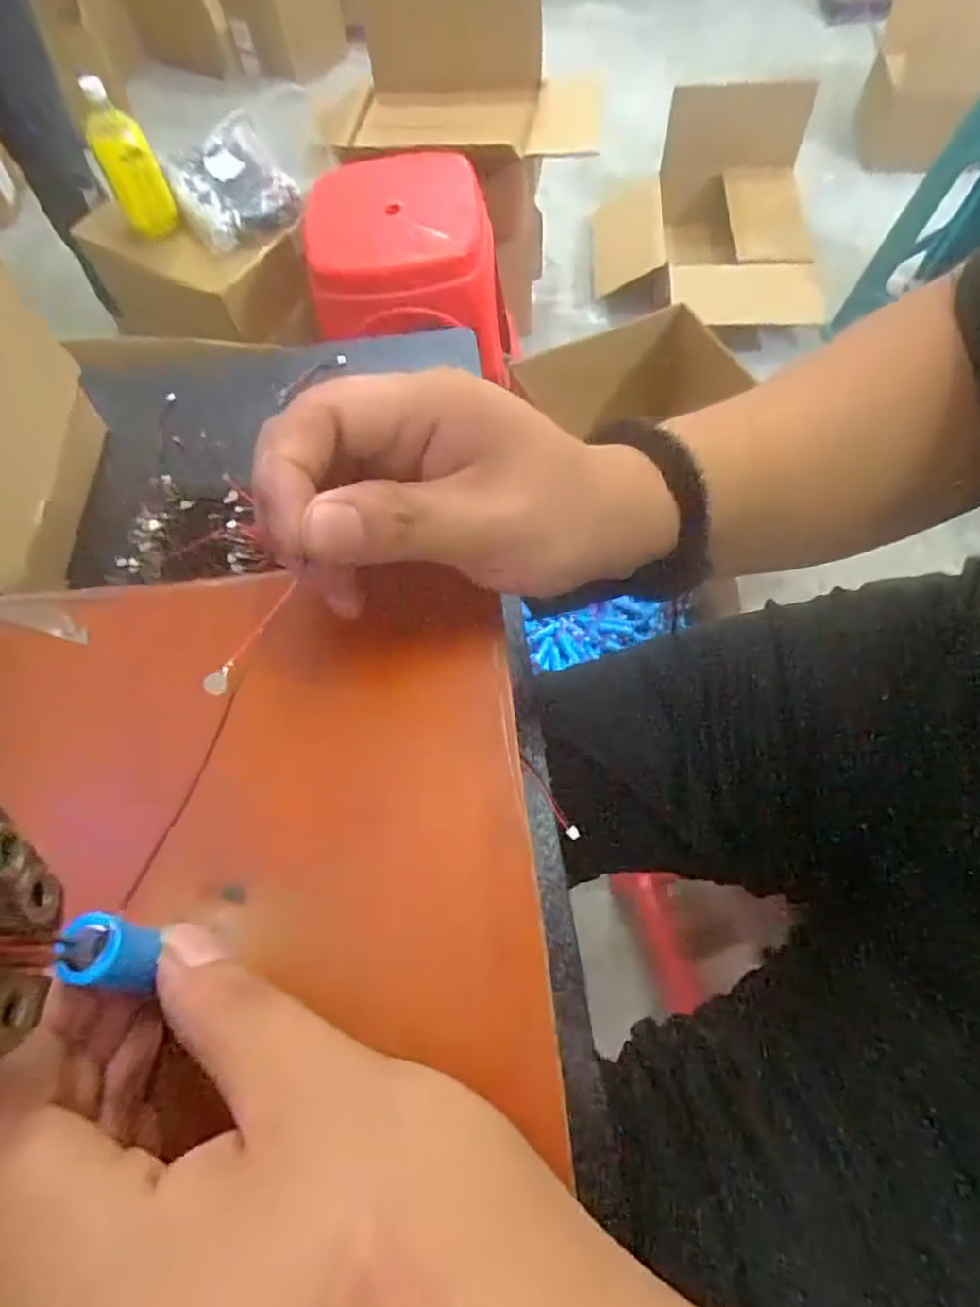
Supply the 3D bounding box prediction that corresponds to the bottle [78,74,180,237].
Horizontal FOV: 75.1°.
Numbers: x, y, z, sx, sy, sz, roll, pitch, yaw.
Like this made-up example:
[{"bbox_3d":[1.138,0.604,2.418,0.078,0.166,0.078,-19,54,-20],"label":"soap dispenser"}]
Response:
[{"bbox_3d":[-0.555,-0.751,0.986,0.081,0.205,0.084,-27,67,-9],"label":"bottle"}]

